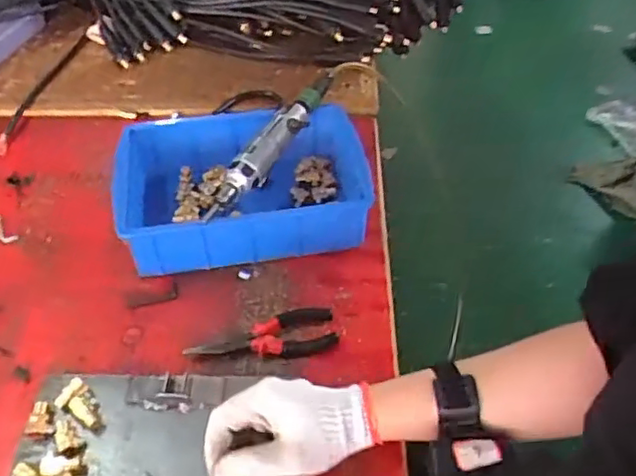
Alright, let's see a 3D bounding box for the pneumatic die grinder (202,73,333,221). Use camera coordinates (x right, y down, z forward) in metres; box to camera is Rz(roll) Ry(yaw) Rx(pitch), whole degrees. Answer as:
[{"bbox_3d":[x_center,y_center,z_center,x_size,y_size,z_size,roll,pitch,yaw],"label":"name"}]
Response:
[{"bbox_3d":[-0.046,-0.122,0.771,0.039,0.040,0.278,22,50,21],"label":"pneumatic die grinder"}]

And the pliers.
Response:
[{"bbox_3d":[-0.057,0.109,0.670,0.154,0.022,0.050,-12,49,-12],"label":"pliers"}]

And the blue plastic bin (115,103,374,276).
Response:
[{"bbox_3d":[-0.097,-0.066,0.799,0.295,0.088,0.213,-5,48,-6],"label":"blue plastic bin"}]

